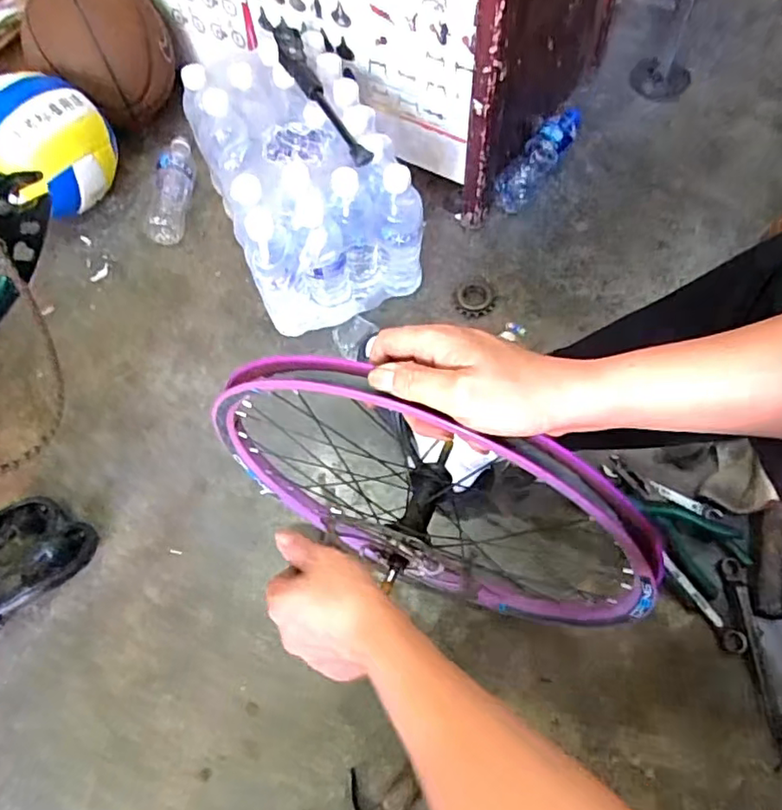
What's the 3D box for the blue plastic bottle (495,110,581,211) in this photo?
[{"bbox_3d":[0.257,-0.423,1.013,0.058,0.067,0.245,36,70,18],"label":"blue plastic bottle"}]

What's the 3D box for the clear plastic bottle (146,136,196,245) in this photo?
[{"bbox_3d":[-0.373,-0.370,1.014,0.070,0.066,0.212,-1,64,2],"label":"clear plastic bottle"}]

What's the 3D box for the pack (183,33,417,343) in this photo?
[{"bbox_3d":[-0.125,-0.327,0.893,0.242,0.221,0.355,-22,65,-8],"label":"pack"}]

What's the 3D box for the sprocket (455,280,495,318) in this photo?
[{"bbox_3d":[0.127,-0.164,0.917,0.058,0.007,0.066,-1,64,2],"label":"sprocket"}]

